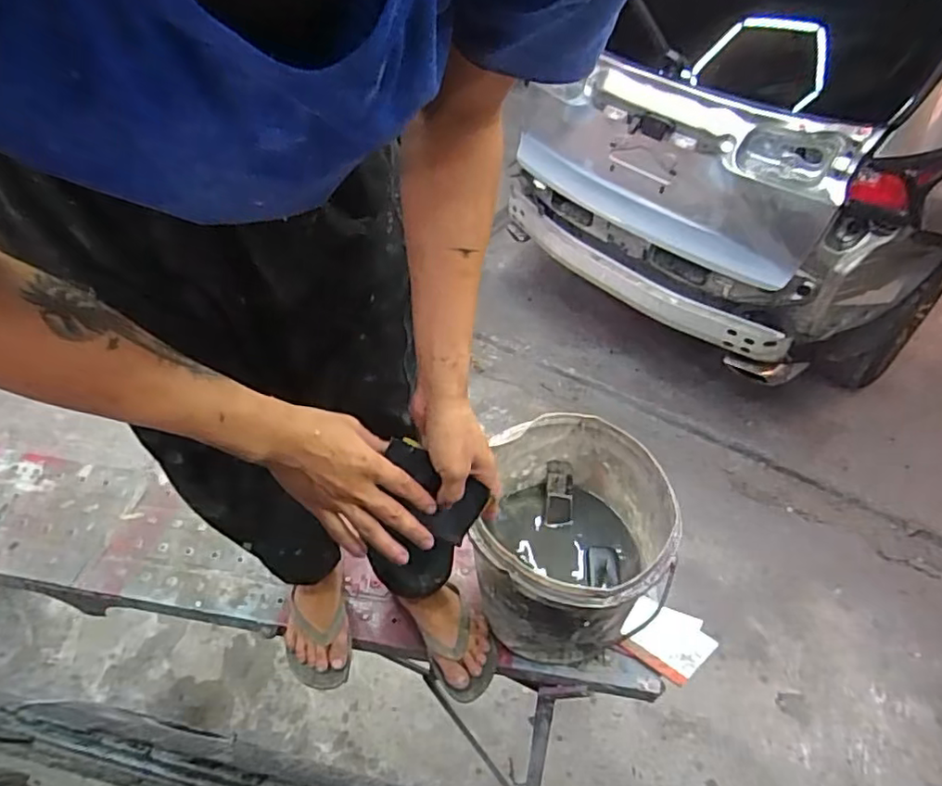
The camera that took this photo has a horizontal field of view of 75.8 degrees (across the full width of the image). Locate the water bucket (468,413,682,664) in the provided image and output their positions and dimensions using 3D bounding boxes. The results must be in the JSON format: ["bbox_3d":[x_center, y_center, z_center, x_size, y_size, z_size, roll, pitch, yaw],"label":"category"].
[{"bbox_3d":[0.142,0.232,0.930,0.254,0.293,0.292,-3,48,-3],"label":"water bucket"}]

